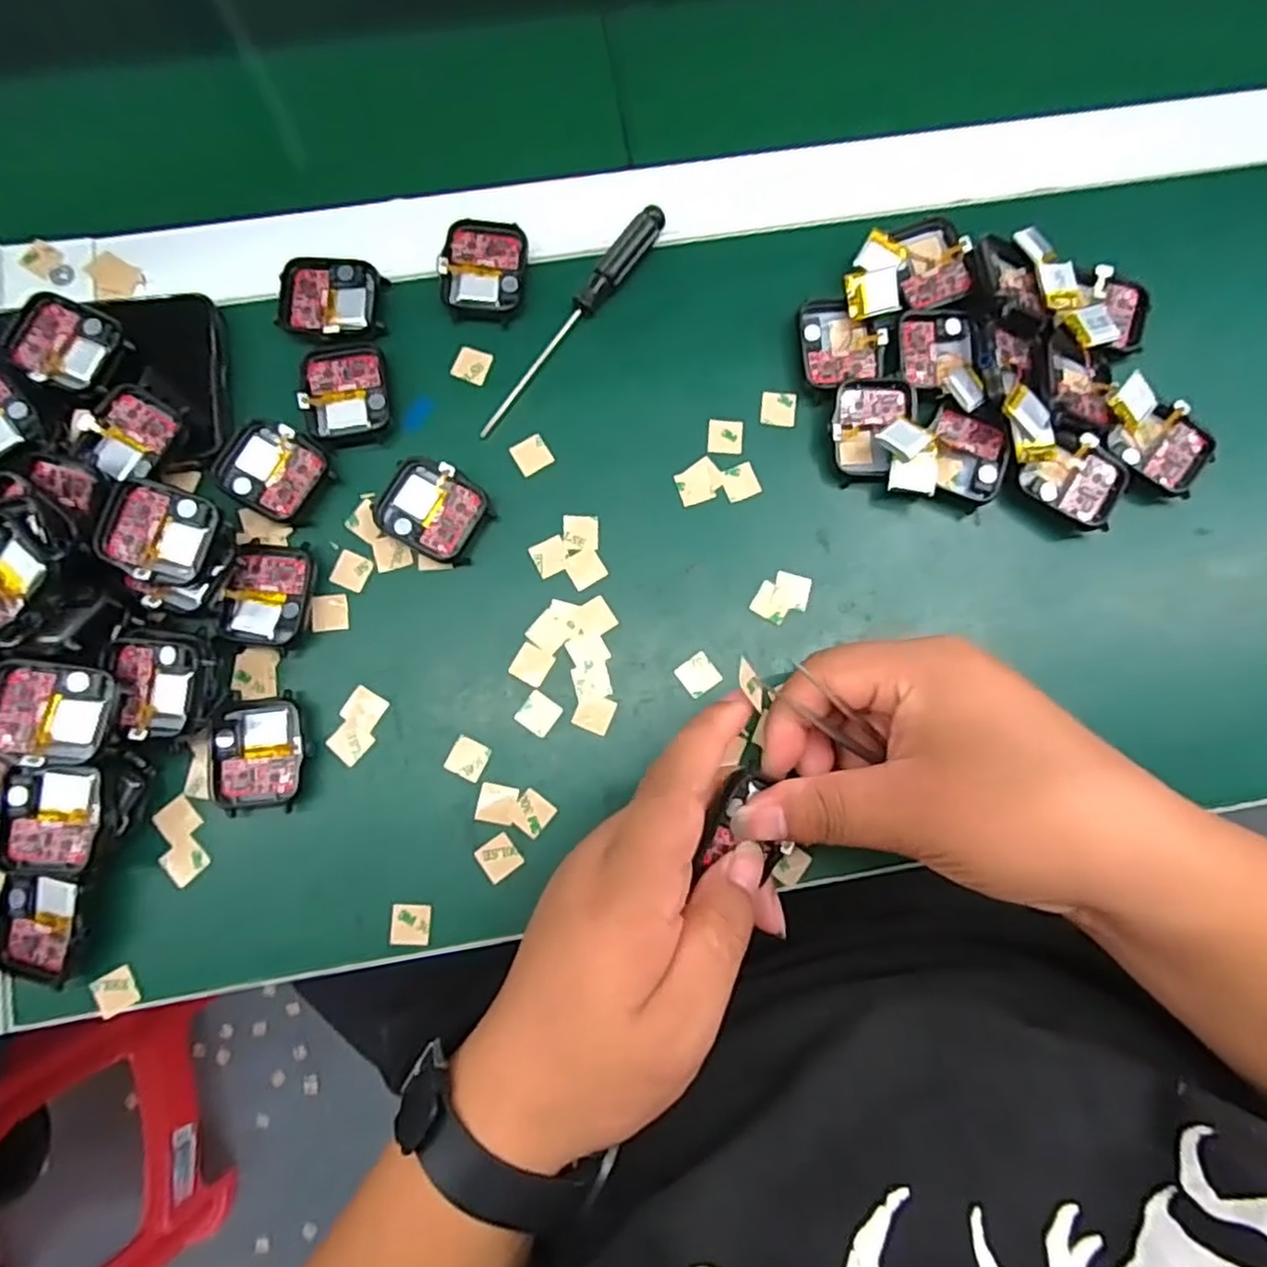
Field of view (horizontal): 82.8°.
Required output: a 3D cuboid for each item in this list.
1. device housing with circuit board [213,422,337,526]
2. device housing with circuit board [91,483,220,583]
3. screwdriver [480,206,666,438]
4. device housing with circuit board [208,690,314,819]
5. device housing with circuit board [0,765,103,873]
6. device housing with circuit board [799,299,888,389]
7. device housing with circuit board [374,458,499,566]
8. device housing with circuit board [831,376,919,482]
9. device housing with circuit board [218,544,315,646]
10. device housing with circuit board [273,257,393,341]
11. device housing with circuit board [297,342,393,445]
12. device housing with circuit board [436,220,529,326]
[{"bbox_3d":[-0.158,-0.072,0.313,0.044,0.006,0.038,29,82,3],"label":"device housing with circuit board"},{"bbox_3d":[-0.192,-0.041,0.287,0.042,0.005,0.037,18,82,1],"label":"device housing with circuit board"},{"bbox_3d":[-0.028,-0.143,0.327,0.013,0.010,0.130,38,83,4],"label":"screwdriver"},{"bbox_3d":[-0.153,0.049,0.296,0.037,0.011,0.047,-6,82,-2],"label":"device housing with circuit board"},{"bbox_3d":[-0.218,0.069,0.267,0.036,0.010,0.040,-4,88,-5],"label":"device housing with circuit board"},{"bbox_3d":[0.095,-0.133,0.328,0.036,0.010,0.039,-7,82,-2],"label":"device housing with circuit board"},{"bbox_3d":[-0.087,-0.054,0.313,0.045,0.010,0.037,28,82,3],"label":"device housing with circuit board"},{"bbox_3d":[0.107,-0.091,0.321,0.038,0.013,0.042,-7,82,-2],"label":"device housing with circuit board"},{"bbox_3d":[-0.154,-0.017,0.305,0.032,0.013,0.042,5,82,-1],"label":"device housing with circuit board"},{"bbox_3d":[-0.136,-0.151,0.324,0.045,0.006,0.039,4,82,-1],"label":"device housing with circuit board"},{"bbox_3d":[-0.128,-0.106,0.318,0.036,0.006,0.045,-6,82,-2],"label":"device housing with circuit board"},{"bbox_3d":[-0.068,-0.166,0.329,0.038,0.006,0.045,4,82,-1],"label":"device housing with circuit board"}]

